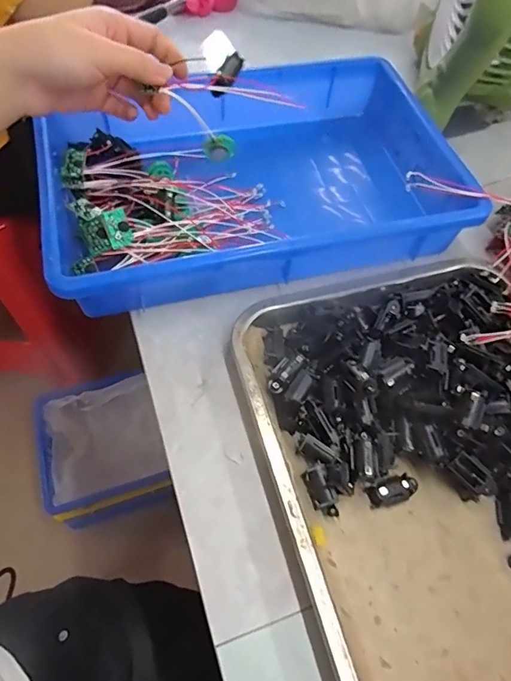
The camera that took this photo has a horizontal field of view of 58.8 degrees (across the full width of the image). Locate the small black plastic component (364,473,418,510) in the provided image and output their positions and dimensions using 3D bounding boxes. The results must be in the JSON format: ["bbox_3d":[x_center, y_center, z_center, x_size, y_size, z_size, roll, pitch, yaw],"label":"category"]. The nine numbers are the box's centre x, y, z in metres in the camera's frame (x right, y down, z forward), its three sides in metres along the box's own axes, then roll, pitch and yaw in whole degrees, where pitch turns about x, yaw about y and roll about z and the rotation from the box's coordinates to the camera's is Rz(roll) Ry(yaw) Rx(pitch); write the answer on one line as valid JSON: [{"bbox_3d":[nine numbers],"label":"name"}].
[{"bbox_3d":[0.096,0.103,0.312,0.036,0.016,0.017,-15,61,-12],"label":"small black plastic component"}]

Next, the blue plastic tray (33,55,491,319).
[{"bbox_3d":[0.005,-0.162,0.438,0.385,0.061,0.244,-12,61,-11],"label":"blue plastic tray"}]

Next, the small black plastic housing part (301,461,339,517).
[{"bbox_3d":[0.044,0.103,0.308,0.015,0.017,0.034,-19,62,-14],"label":"small black plastic housing part"}]

